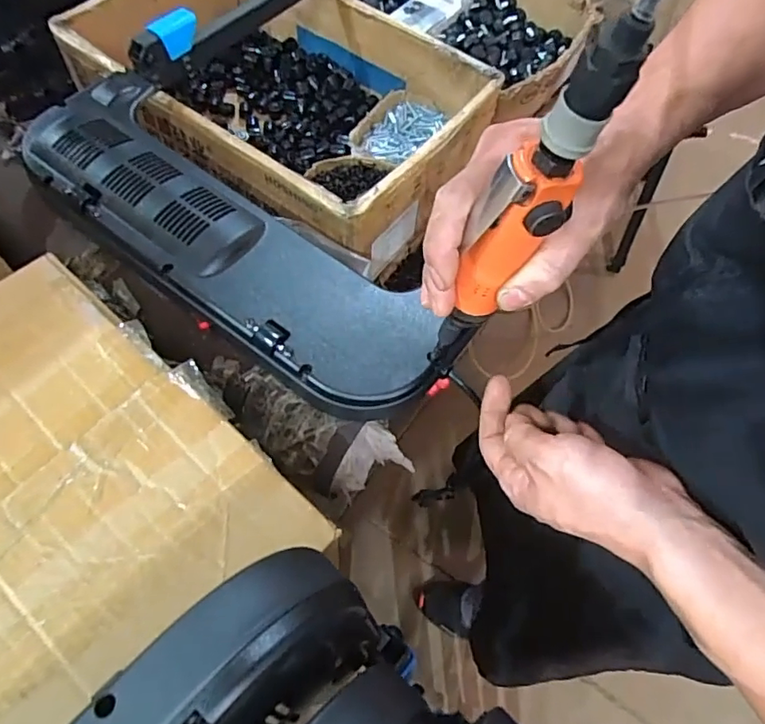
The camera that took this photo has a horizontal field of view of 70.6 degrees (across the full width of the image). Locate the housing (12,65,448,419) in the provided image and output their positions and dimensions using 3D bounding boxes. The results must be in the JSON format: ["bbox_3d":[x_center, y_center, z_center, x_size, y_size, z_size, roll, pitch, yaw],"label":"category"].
[{"bbox_3d":[-0.153,-0.122,0.513,0.485,0.043,0.162,40,67,16],"label":"housing"}]

